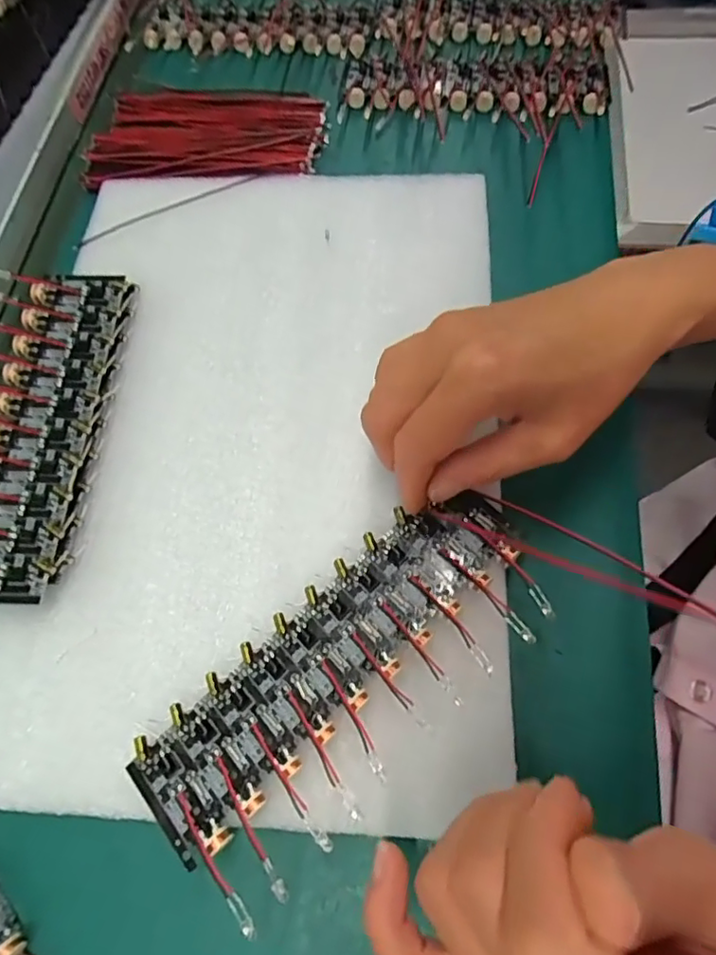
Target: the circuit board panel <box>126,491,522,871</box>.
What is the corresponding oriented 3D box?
[{"bbox_3d":[-0.009,0.061,0.216,0.160,0.008,0.047,-39,70,-14],"label":"circuit board panel"}]

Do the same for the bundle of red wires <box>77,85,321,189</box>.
[{"bbox_3d":[-0.090,-0.211,0.356,0.136,0.008,0.084,4,66,7],"label":"bundle of red wires"}]

